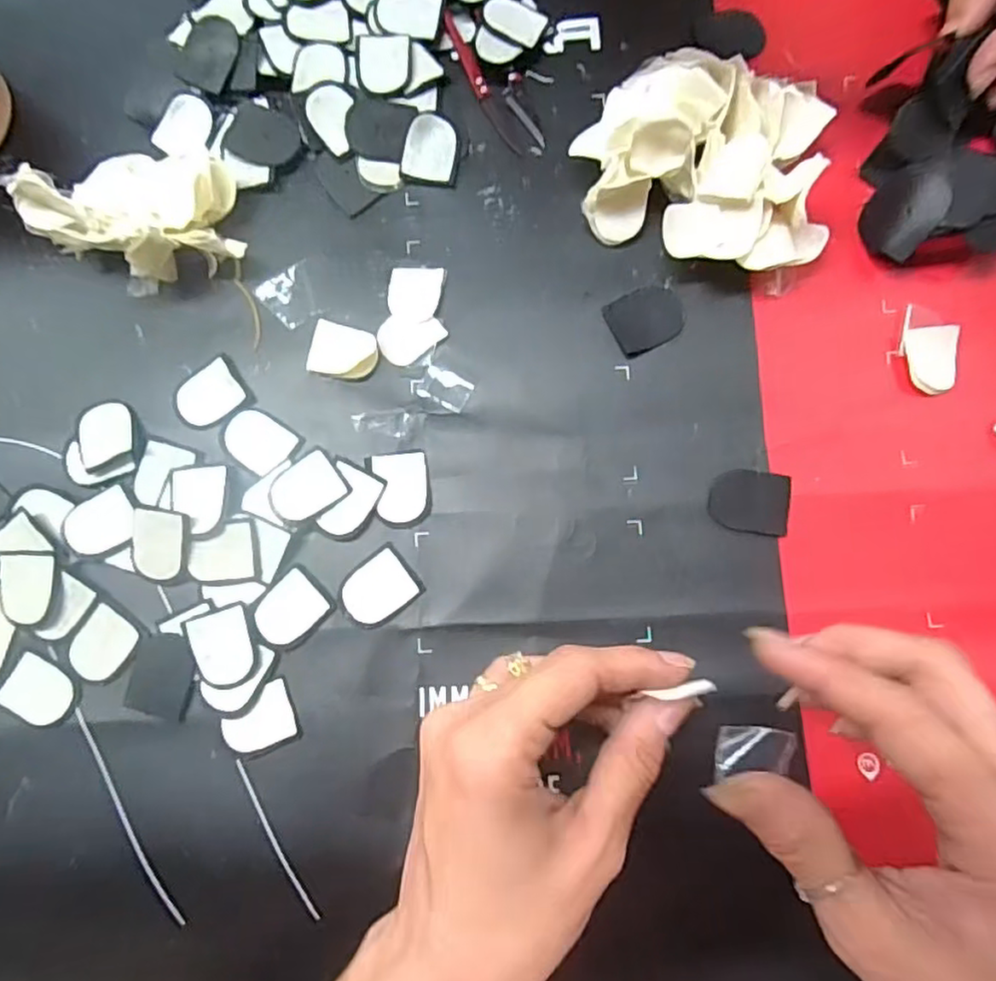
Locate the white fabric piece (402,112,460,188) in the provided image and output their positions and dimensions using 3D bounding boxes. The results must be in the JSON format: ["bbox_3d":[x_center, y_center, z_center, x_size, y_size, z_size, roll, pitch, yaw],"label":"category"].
[{"bbox_3d":[-0.031,-0.166,0.319,0.026,0.004,0.034,7,94,-5],"label":"white fabric piece"}]

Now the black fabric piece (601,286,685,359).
[{"bbox_3d":[0.069,-0.080,0.304,0.034,0.004,0.028,-25,81,-2],"label":"black fabric piece"}]

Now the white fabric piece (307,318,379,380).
[{"bbox_3d":[-0.071,-0.064,0.303,0.030,0.007,0.024,11,82,3],"label":"white fabric piece"}]

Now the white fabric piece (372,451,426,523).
[{"bbox_3d":[-0.044,-0.002,0.298,0.023,0.004,0.031,-3,81,1],"label":"white fabric piece"}]

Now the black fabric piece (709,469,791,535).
[{"bbox_3d":[0.112,0.005,0.291,0.034,0.005,0.027,9,82,3],"label":"black fabric piece"}]

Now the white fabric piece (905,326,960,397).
[{"bbox_3d":[0.196,-0.059,0.296,0.022,0.005,0.031,3,81,2],"label":"white fabric piece"}]

